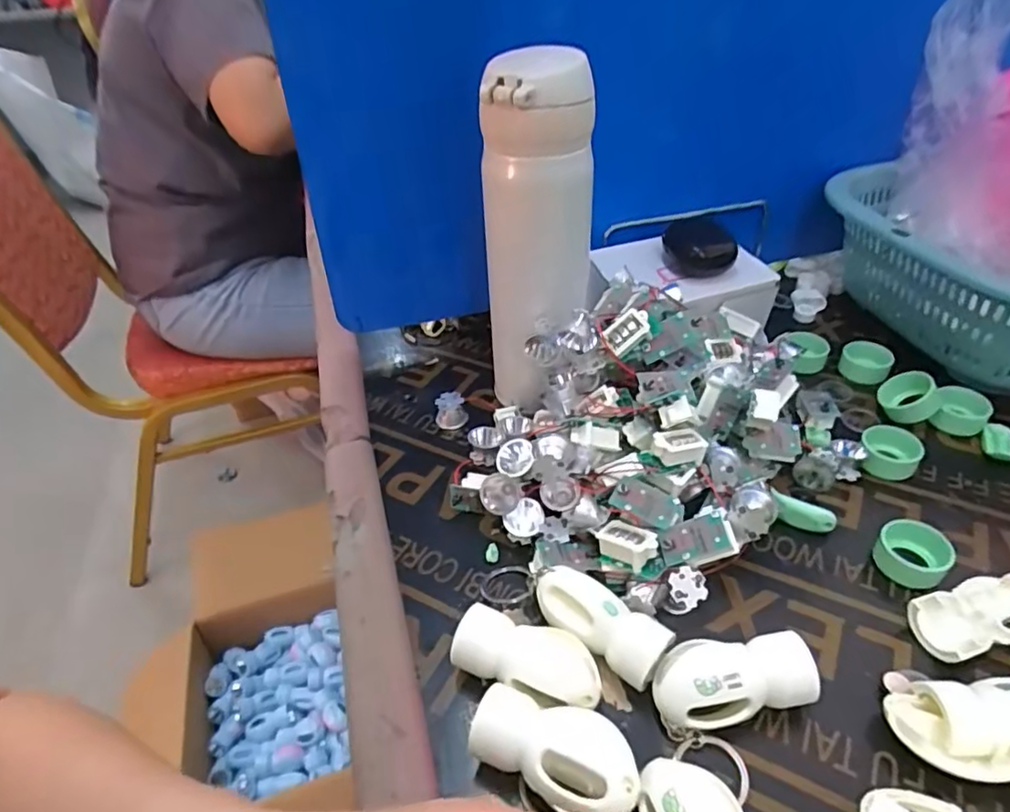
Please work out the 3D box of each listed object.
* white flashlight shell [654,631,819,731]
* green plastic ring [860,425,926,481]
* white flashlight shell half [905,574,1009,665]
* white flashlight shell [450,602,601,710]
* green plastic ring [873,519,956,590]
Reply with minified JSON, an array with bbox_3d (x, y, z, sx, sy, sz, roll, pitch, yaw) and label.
[{"bbox_3d":[0.099,0.121,0.270,0.068,0.029,0.027,-7,38,-5],"label":"white flashlight shell"},{"bbox_3d":[0.237,0.030,0.382,0.033,0.020,0.032,12,41,18],"label":"green plastic ring"},{"bbox_3d":[0.227,0.101,0.295,0.070,0.015,0.034,-11,39,-10],"label":"white flashlight shell half"},{"bbox_3d":[0.010,0.119,0.283,0.066,0.025,0.033,14,41,21],"label":"white flashlight shell"},{"bbox_3d":[0.214,0.078,0.326,0.032,0.015,0.037,25,46,31],"label":"green plastic ring"}]

